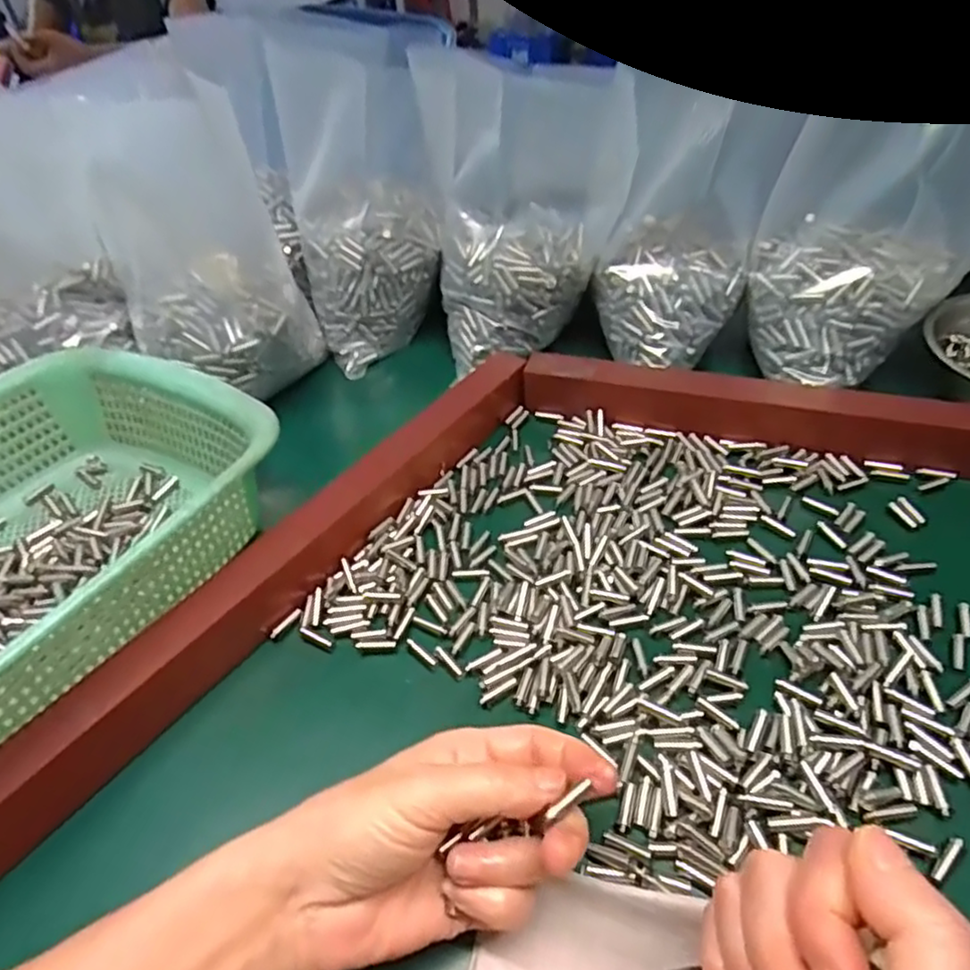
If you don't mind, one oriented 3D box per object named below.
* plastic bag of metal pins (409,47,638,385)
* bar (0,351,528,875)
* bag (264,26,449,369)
[{"bbox_3d":[0.030,-0.192,0.493,0.132,0.198,0.084,-7,45,-2],"label":"plastic bag of metal pins"},{"bbox_3d":[-0.100,0.034,0.376,0.028,0.036,0.387,27,53,28],"label":"bar"},{"bbox_3d":[-0.101,-0.227,0.538,0.116,0.206,0.129,-24,48,-18],"label":"bag"}]

